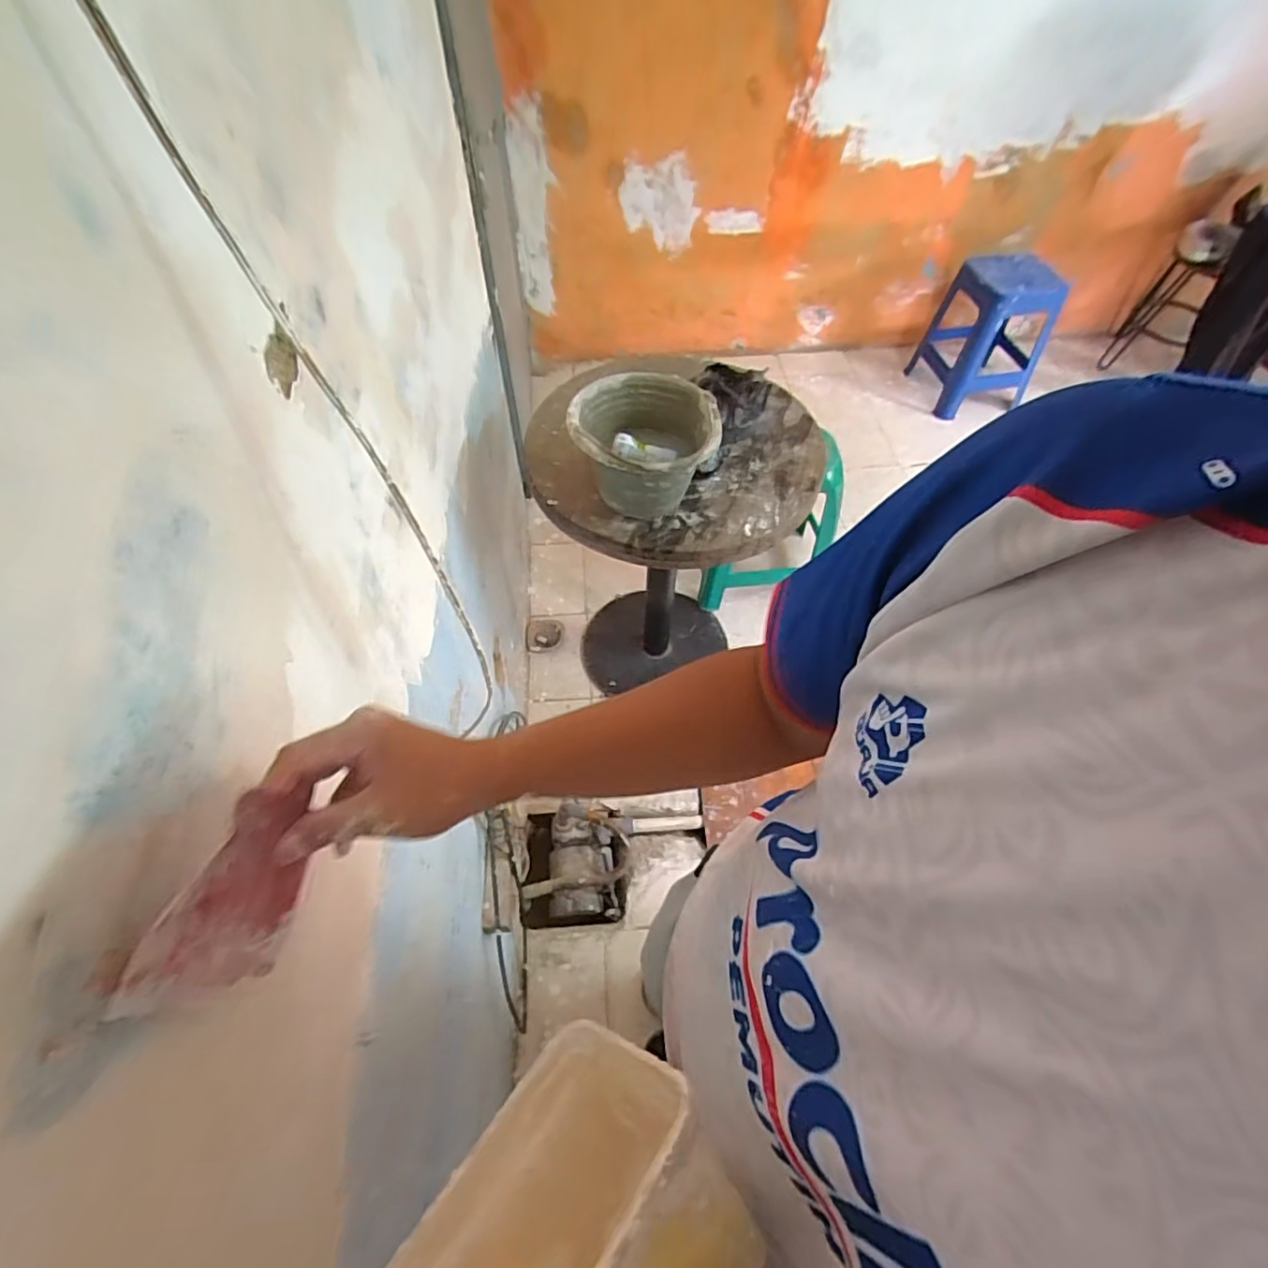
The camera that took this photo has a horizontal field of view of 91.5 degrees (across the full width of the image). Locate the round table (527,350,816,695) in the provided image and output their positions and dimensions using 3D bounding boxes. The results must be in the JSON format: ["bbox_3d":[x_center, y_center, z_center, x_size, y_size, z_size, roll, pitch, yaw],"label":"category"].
[{"bbox_3d":[0.079,-0.167,1.538,0.551,0.803,0.576,0,55,0],"label":"round table"}]

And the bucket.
[{"bbox_3d":[0.017,-0.310,1.082,0.237,0.166,0.244,0,55,0],"label":"bucket"}]

